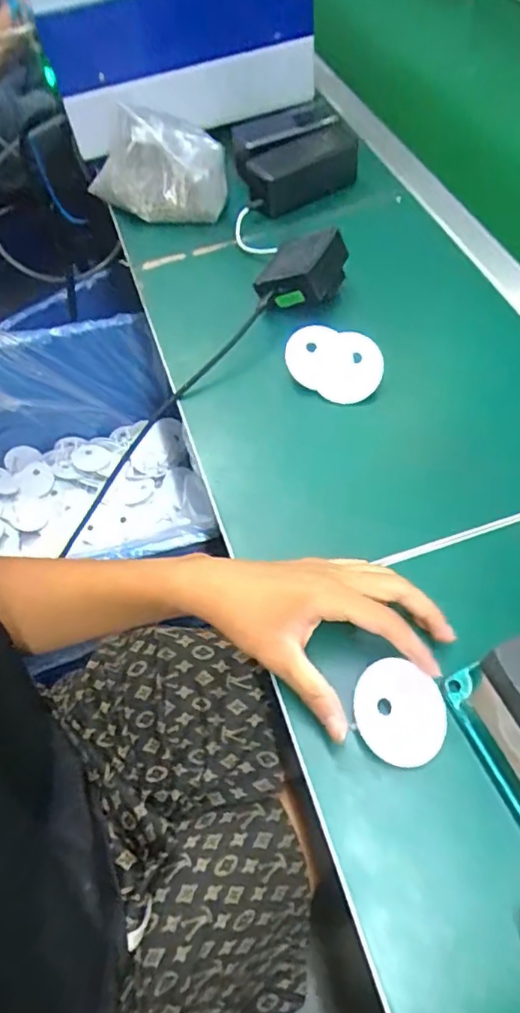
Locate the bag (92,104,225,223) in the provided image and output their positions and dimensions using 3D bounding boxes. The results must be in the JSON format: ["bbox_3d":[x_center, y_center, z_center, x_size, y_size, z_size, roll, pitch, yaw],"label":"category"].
[{"bbox_3d":[-0.127,-0.392,0.665,0.188,0.102,0.059,21,61,16],"label":"bag"}]

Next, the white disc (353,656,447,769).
[{"bbox_3d":[0.087,0.129,0.362,0.059,0.004,0.055,-1,74,4],"label":"white disc"}]

